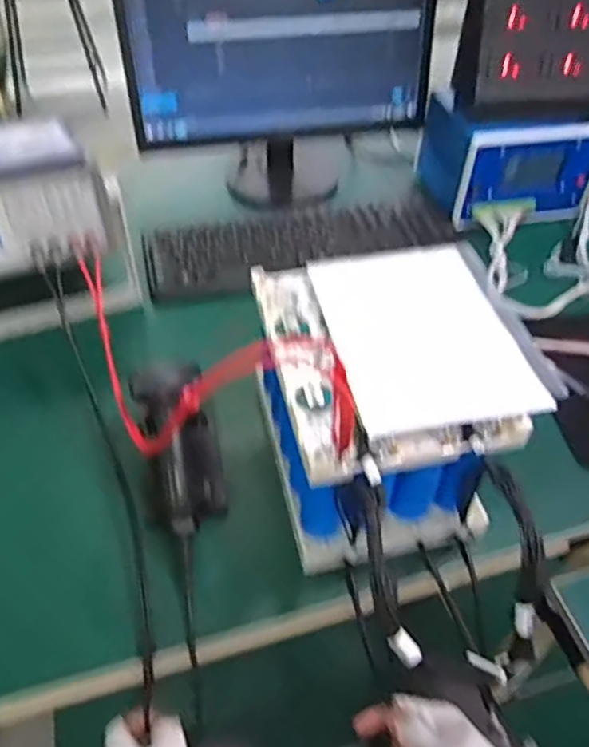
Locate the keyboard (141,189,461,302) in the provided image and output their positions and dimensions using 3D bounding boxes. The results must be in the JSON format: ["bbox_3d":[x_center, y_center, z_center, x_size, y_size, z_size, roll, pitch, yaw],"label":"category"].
[{"bbox_3d":[0.010,-0.199,0.905,0.447,0.034,0.146,-13,49,-14],"label":"keyboard"}]

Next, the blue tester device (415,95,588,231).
[{"bbox_3d":[0.326,-0.332,0.962,0.218,0.153,0.182,-6,47,-7],"label":"blue tester device"}]

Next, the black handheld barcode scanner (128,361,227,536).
[{"bbox_3d":[-0.104,0.064,0.591,0.083,0.061,0.155,-17,90,-17],"label":"black handheld barcode scanner"}]

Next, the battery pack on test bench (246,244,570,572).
[{"bbox_3d":[0.094,0.036,0.588,0.217,0.163,0.299,-9,48,-10],"label":"battery pack on test bench"}]

